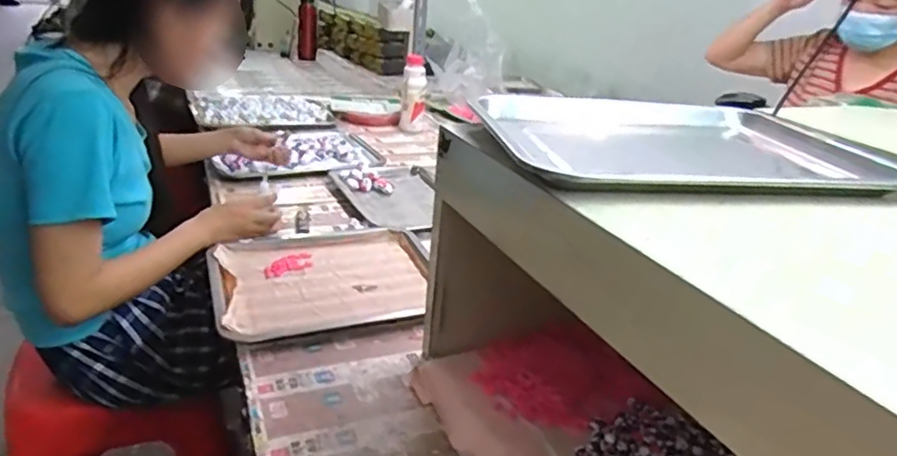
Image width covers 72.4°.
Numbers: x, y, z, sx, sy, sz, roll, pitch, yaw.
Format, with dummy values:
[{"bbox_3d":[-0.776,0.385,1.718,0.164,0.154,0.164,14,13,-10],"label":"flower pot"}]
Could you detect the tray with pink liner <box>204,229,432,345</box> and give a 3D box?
[{"bbox_3d":[-0.181,0.064,0.893,0.302,0.030,0.286,-5,27,-19],"label":"tray with pink liner"}]

